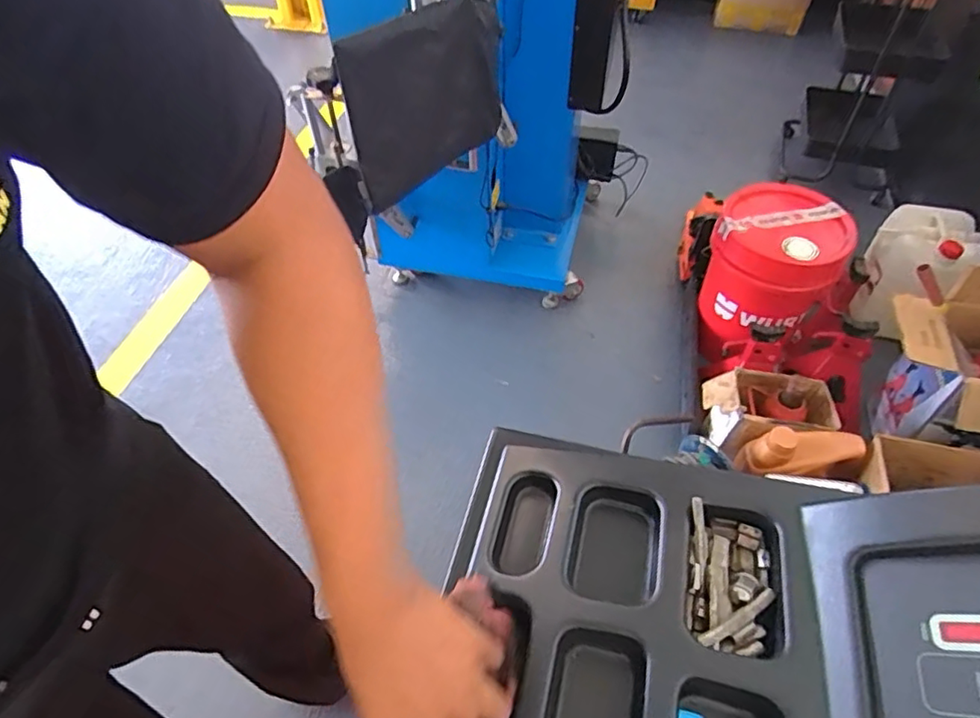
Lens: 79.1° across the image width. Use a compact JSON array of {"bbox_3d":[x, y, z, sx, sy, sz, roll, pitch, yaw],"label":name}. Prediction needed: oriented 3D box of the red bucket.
[{"bbox_3d":[0.676,-0.190,1.470,0.292,0.340,0.347,20,54,17],"label":"red bucket"}]

